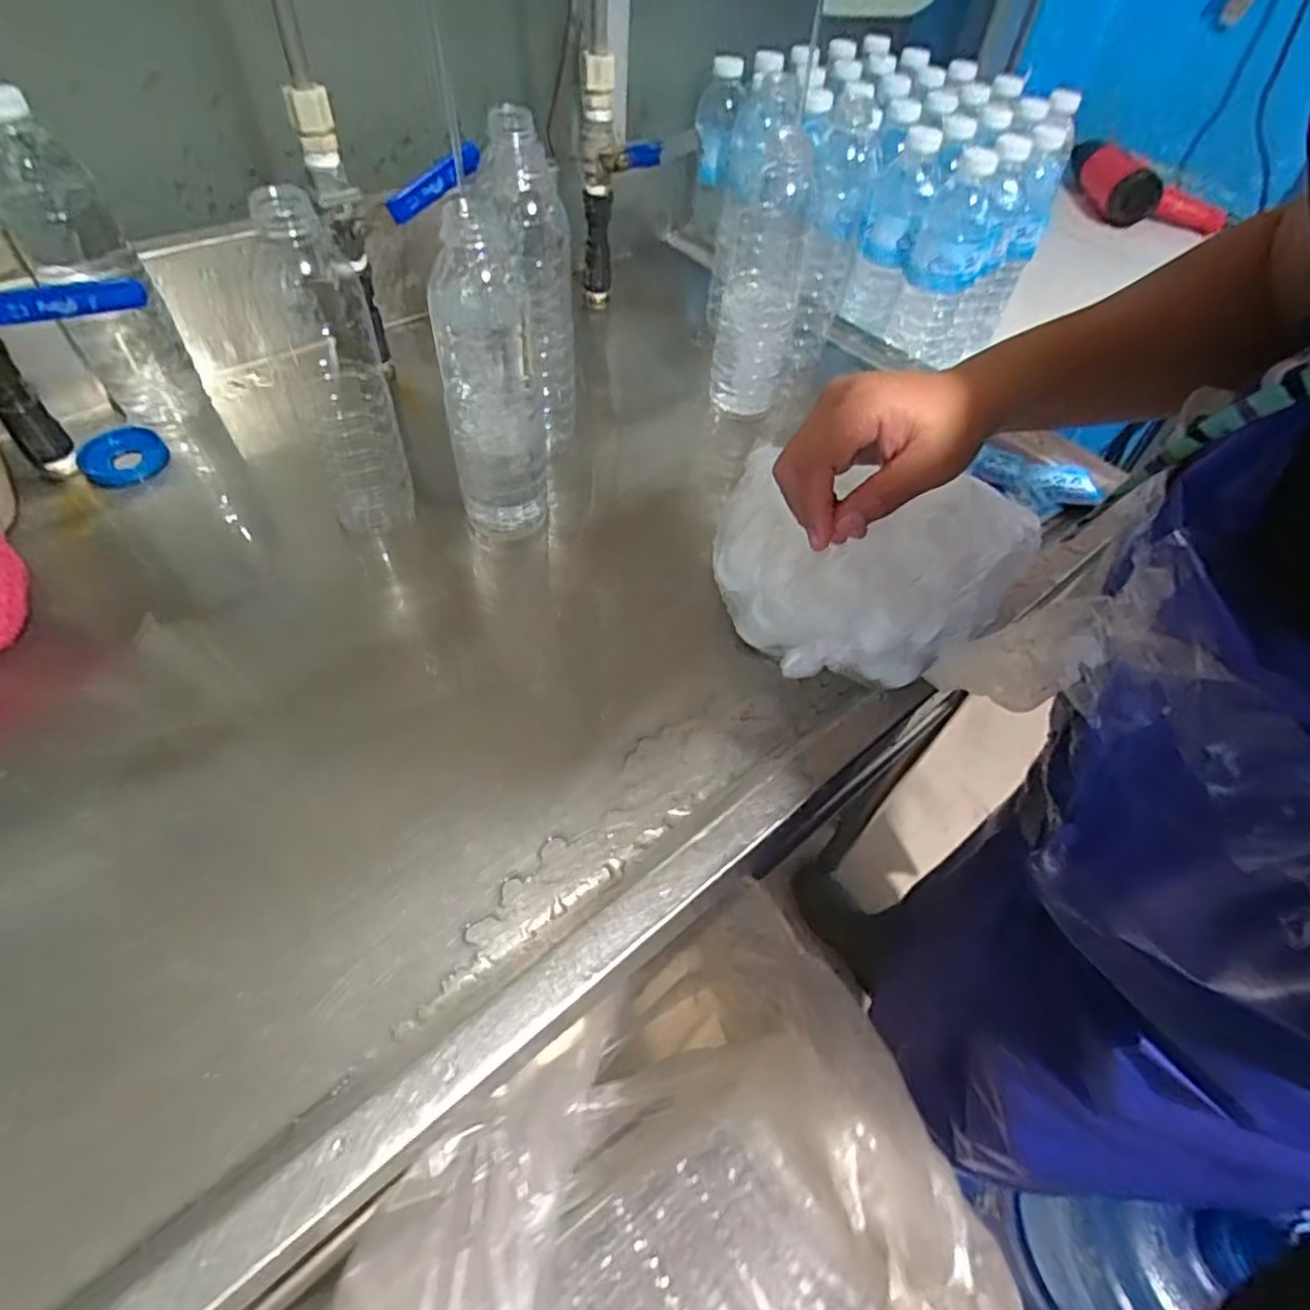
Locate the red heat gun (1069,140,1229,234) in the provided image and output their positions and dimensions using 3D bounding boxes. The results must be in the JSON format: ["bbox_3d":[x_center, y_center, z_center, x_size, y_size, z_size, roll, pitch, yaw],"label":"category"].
[{"bbox_3d":[0.773,-0.757,1.104,0.199,0.078,0.180,-12,54,-14],"label":"red heat gun"}]

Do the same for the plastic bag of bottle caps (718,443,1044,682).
[{"bbox_3d":[0.131,-0.055,0.446,0.190,0.092,0.159,20,53,10],"label":"plastic bag of bottle caps"}]

